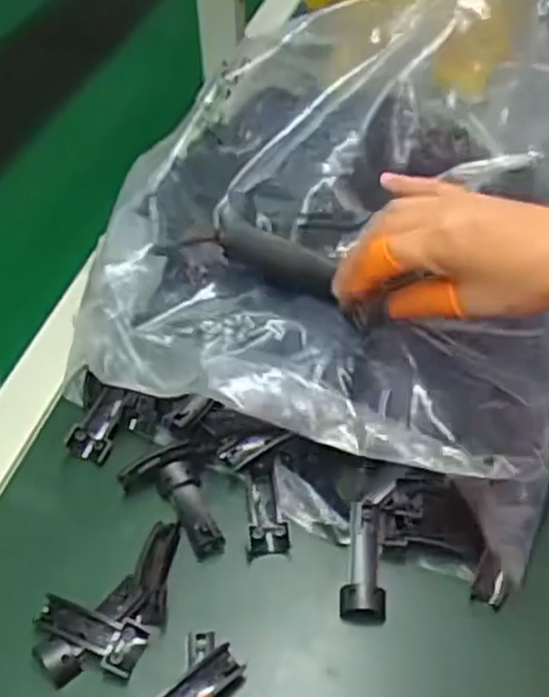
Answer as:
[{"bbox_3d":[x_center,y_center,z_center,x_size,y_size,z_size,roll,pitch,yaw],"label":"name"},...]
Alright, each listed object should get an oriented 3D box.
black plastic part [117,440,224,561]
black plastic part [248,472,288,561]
[{"bbox_3d":[-0.061,0.089,0.471,0.050,0.019,0.078,-14,46,-11],"label":"black plastic part"},{"bbox_3d":[-0.004,0.096,0.468,0.023,0.014,0.055,-2,45,0],"label":"black plastic part"}]

